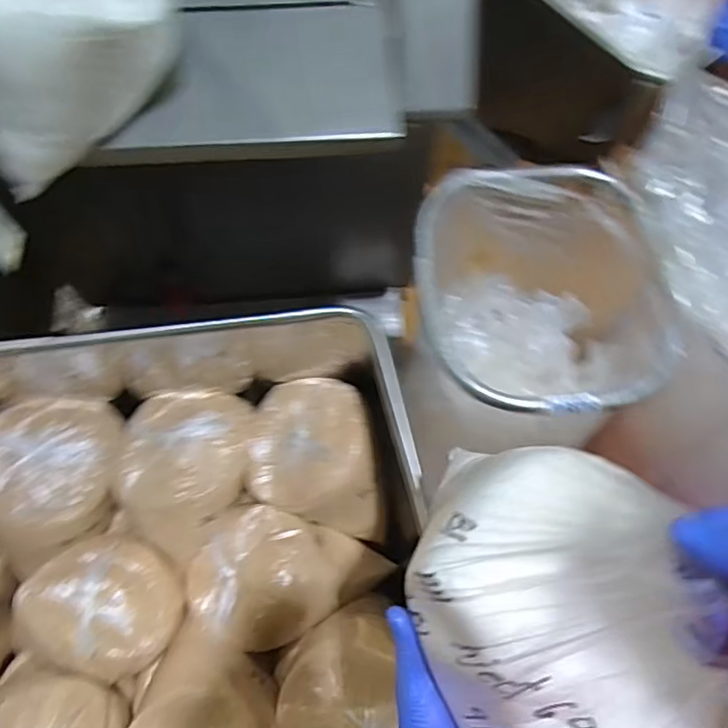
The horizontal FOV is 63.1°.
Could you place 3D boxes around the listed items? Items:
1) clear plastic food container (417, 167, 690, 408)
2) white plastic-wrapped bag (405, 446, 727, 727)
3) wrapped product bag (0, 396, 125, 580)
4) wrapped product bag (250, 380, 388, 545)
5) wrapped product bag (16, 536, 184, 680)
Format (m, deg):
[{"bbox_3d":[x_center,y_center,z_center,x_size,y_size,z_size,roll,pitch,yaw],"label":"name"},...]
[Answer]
[{"bbox_3d":[0.218,-0.066,0.809,0.315,0.217,0.330,12,67,4],"label":"clear plastic food container"},{"bbox_3d":[0.122,0.156,0.362,0.144,0.137,0.223,-24,69,-11],"label":"white plastic-wrapped bag"},{"bbox_3d":[-0.513,0.195,0.990,0.219,0.153,0.263,-2,67,-2],"label":"wrapped product bag"},{"bbox_3d":[-0.077,0.158,1.020,0.247,0.139,0.235,6,67,1],"label":"wrapped product bag"},{"bbox_3d":[-0.416,0.378,0.946,0.229,0.109,0.197,15,67,5],"label":"wrapped product bag"}]

